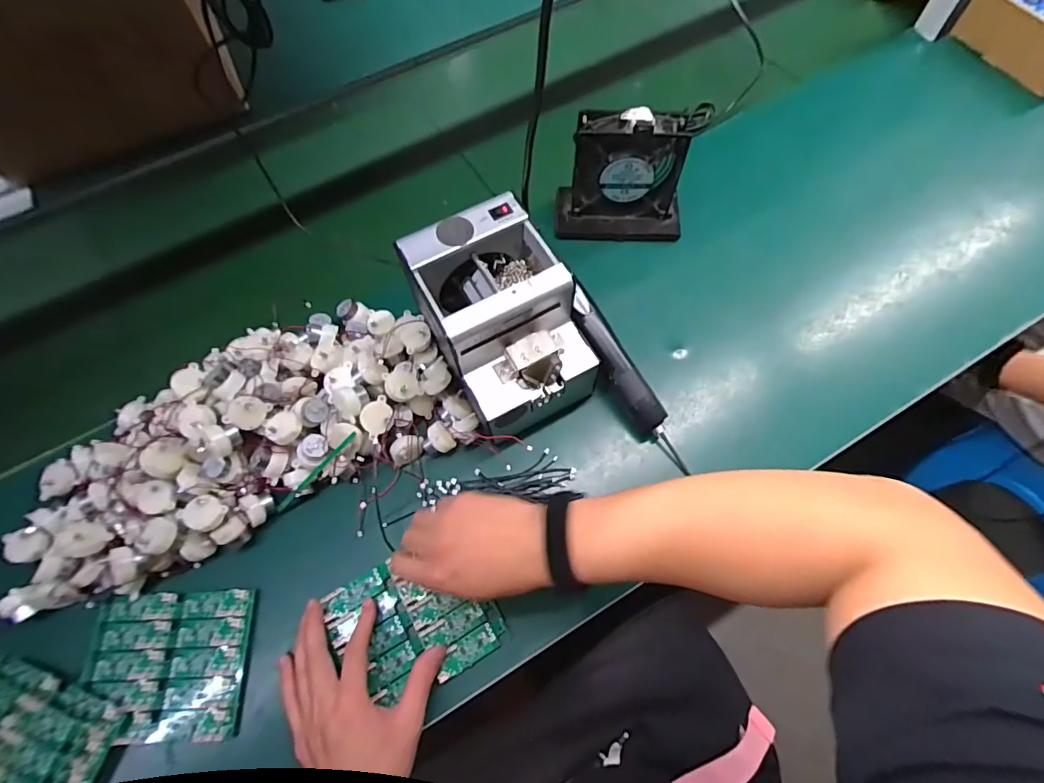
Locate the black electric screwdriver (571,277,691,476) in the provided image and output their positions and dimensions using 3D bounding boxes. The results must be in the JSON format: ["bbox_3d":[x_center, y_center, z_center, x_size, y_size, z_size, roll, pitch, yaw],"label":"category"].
[{"bbox_3d":[0.110,-0.013,0.524,0.037,0.029,0.223,-30,88,-11],"label":"black electric screwdriver"}]

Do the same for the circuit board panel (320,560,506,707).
[{"bbox_3d":[-0.098,0.211,0.458,0.136,0.007,0.115,-27,69,-11],"label":"circuit board panel"}]

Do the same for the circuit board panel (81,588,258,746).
[{"bbox_3d":[-0.325,0.251,0.456,0.143,0.014,0.119,-4,65,1],"label":"circuit board panel"}]

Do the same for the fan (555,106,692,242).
[{"bbox_3d":[0.120,-0.252,0.589,0.152,0.156,0.069,3,65,5],"label":"fan"}]

